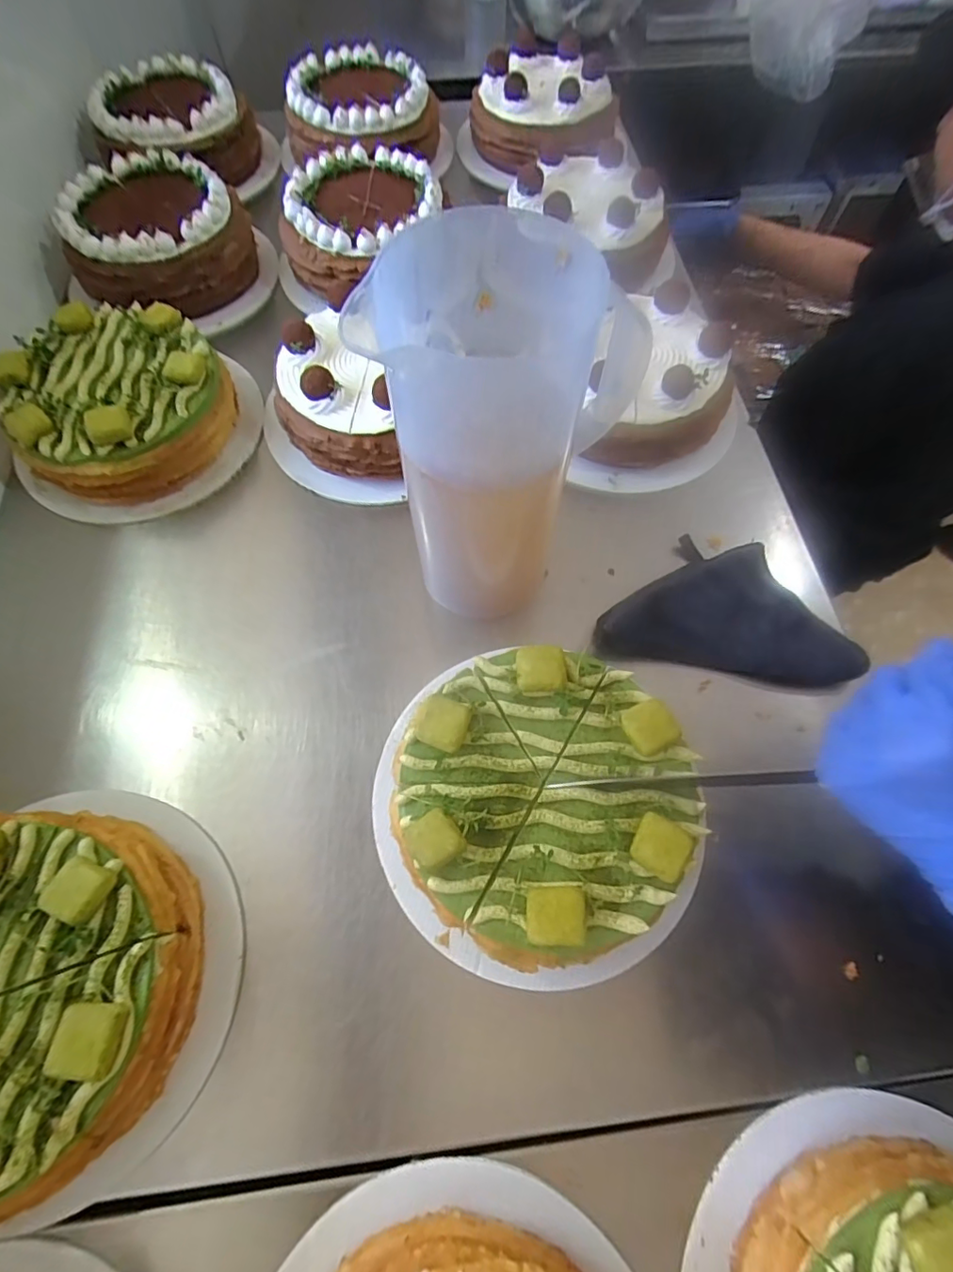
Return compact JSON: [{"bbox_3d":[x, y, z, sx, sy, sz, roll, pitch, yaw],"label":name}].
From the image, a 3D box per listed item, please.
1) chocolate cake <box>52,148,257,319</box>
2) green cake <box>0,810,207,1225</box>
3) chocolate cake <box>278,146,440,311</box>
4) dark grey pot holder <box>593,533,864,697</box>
[{"bbox_3d":[-0.325,-0.399,0.548,0.170,0.074,0.163,0,66,0],"label":"chocolate cake"},{"bbox_3d":[-0.241,0.187,0.290,0.166,0.076,0.168,0,66,0],"label":"green cake"},{"bbox_3d":[-0.124,-0.425,0.562,0.158,0.072,0.147,0,66,0],"label":"chocolate cake"},{"bbox_3d":[0.187,-0.023,0.412,0.179,0.029,0.110,9,66,4],"label":"dark grey pot holder"}]

